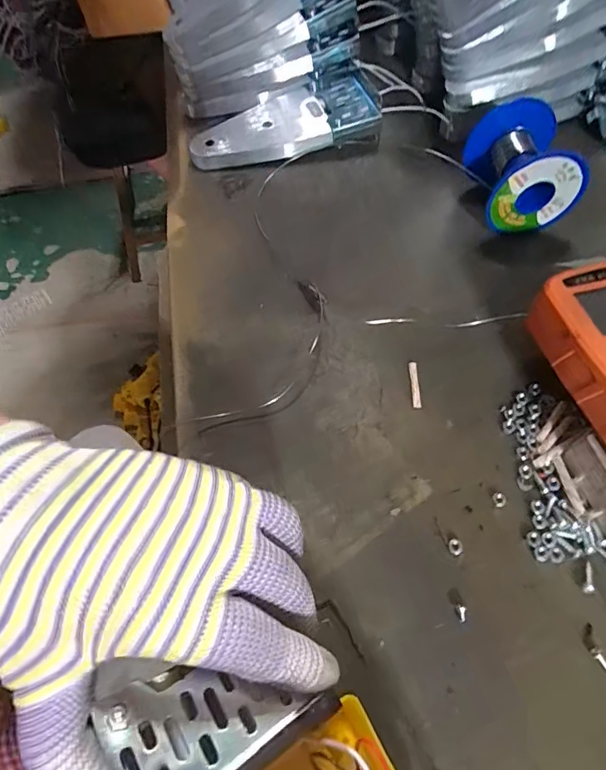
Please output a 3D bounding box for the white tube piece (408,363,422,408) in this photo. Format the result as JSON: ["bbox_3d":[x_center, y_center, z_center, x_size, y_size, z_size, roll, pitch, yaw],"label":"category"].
[{"bbox_3d":[0.068,-0.001,0.286,0.005,0.004,0.030,-1,60,3],"label":"white tube piece"}]

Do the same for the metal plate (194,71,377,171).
[{"bbox_3d":[-0.017,-0.227,0.414,0.162,0.028,0.077,-18,61,-7],"label":"metal plate"}]

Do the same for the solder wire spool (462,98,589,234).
[{"bbox_3d":[0.157,-0.154,0.339,0.064,0.063,0.069,-8,60,-1],"label":"solder wire spool"}]

